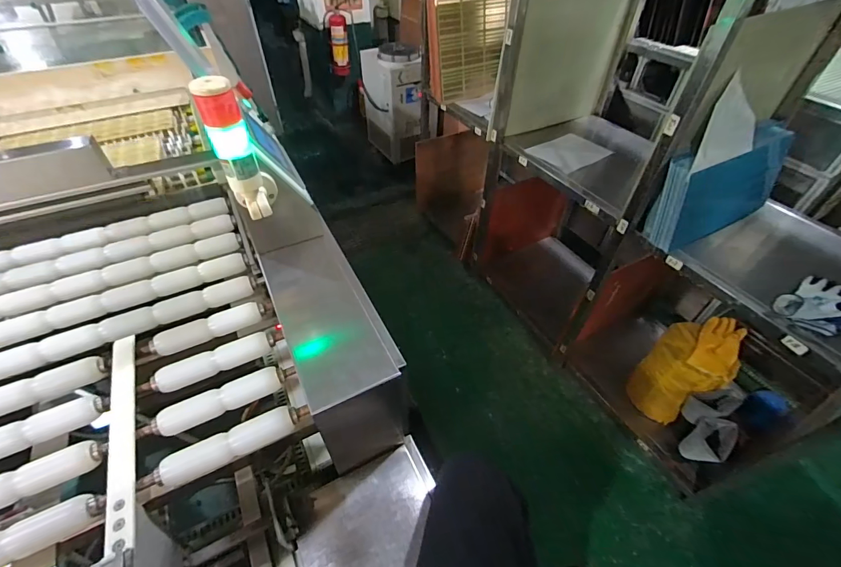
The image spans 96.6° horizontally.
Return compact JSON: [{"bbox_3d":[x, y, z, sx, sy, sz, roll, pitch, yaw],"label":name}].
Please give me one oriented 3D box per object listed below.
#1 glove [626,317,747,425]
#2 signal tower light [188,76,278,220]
[{"bbox_3d":[0.979,0.328,1.407,0.189,0.454,0.224,2,37,-43],"label":"glove"},{"bbox_3d":[-0.272,-0.201,0.564,0.052,0.205,0.079,-11,47,-11],"label":"signal tower light"}]

